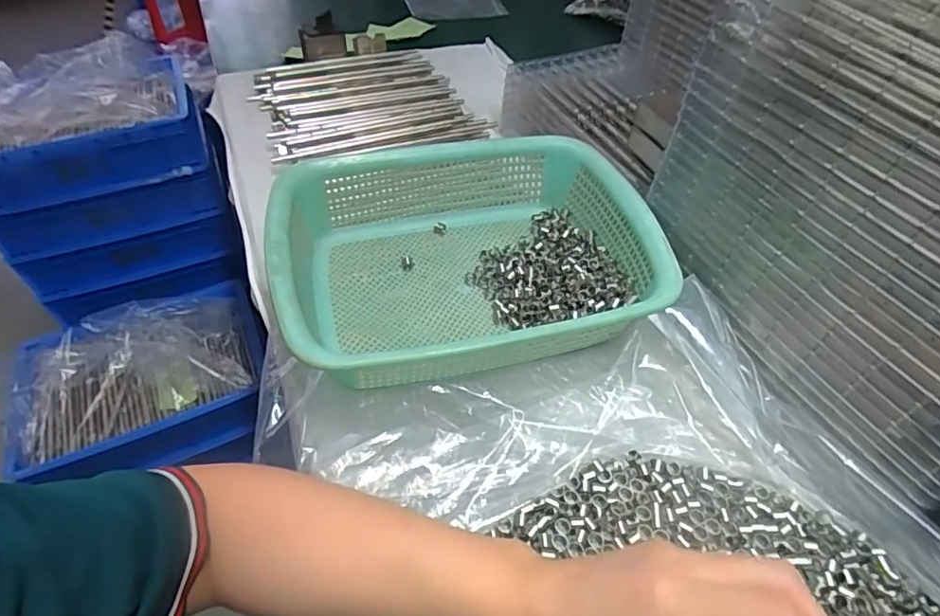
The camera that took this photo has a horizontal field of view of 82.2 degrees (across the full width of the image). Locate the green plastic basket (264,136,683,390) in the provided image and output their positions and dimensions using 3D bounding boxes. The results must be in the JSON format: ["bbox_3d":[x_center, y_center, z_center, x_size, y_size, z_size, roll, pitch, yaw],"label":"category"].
[{"bbox_3d":[-0.002,-0.043,0.447,0.297,0.083,0.222,-13,48,-10],"label":"green plastic basket"}]

